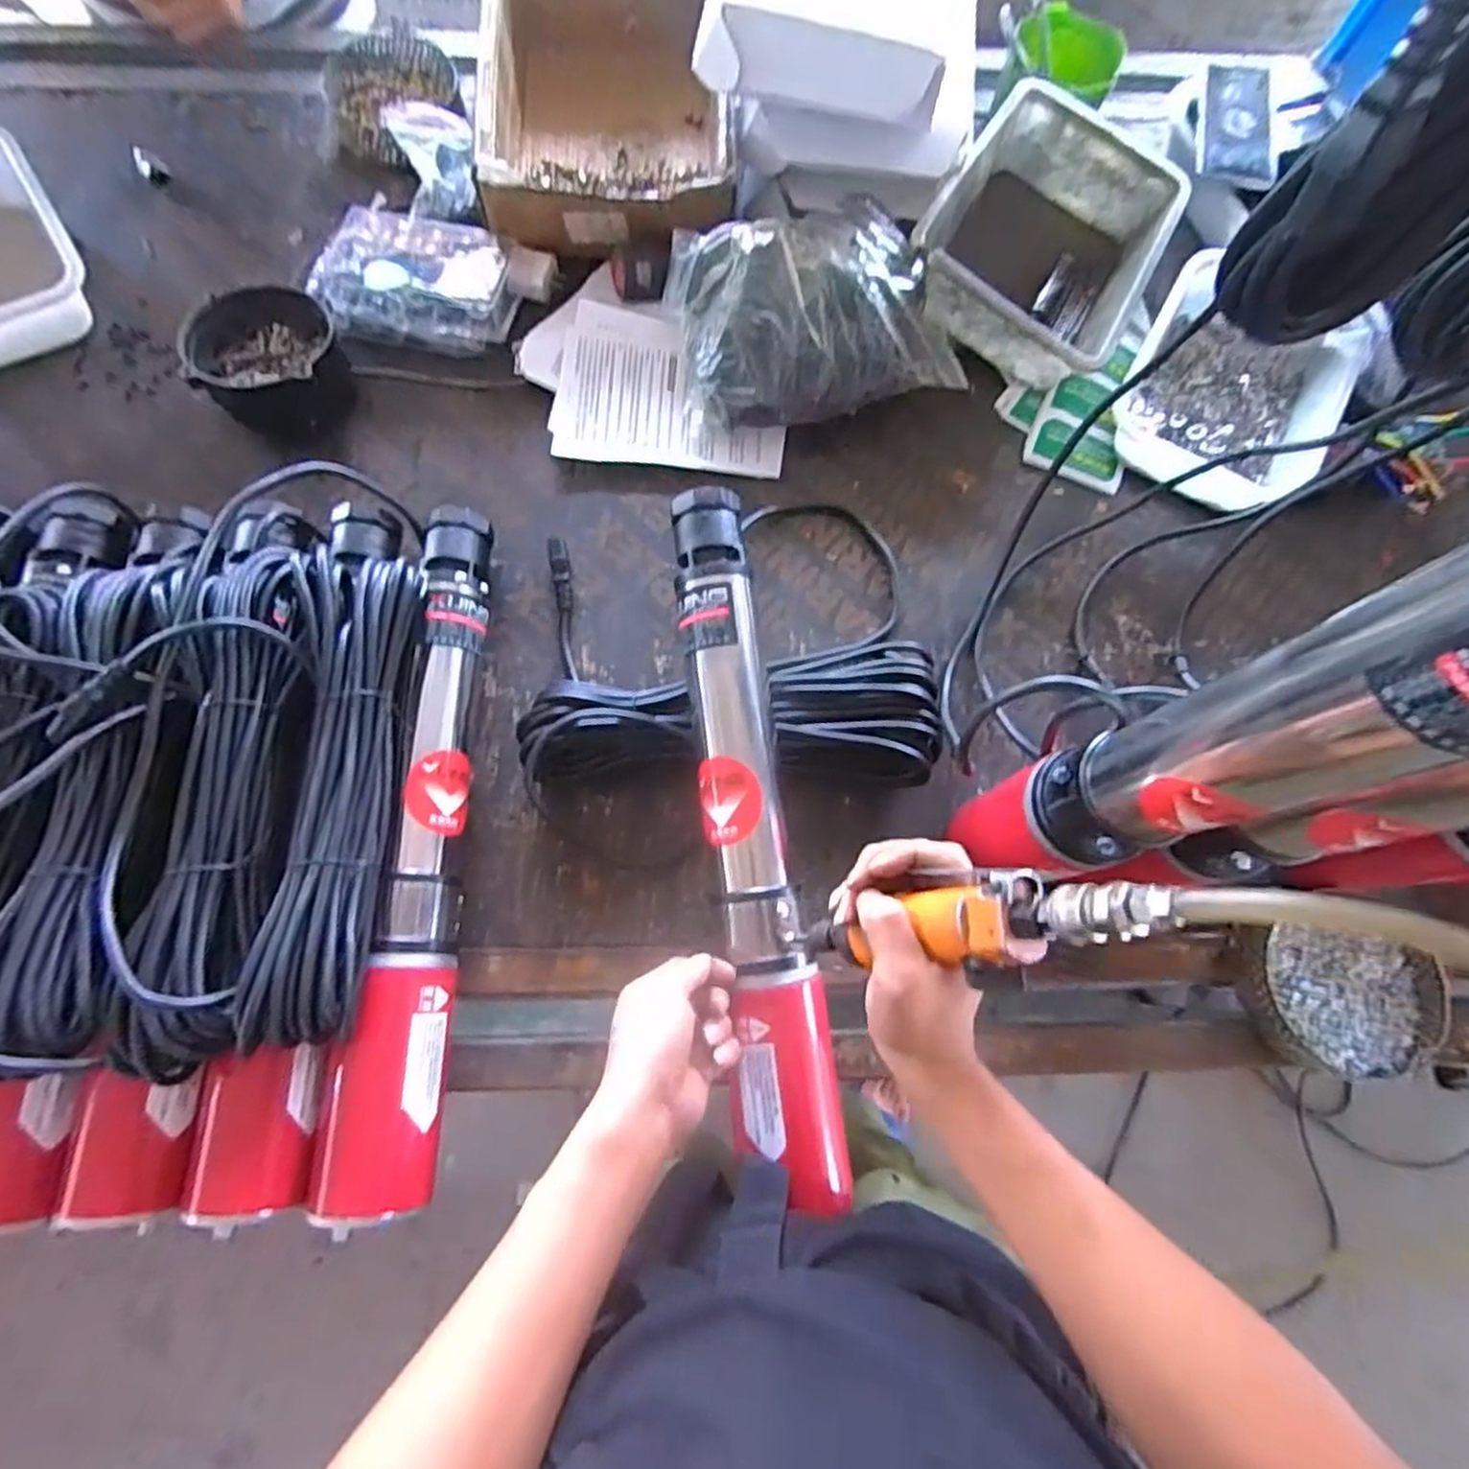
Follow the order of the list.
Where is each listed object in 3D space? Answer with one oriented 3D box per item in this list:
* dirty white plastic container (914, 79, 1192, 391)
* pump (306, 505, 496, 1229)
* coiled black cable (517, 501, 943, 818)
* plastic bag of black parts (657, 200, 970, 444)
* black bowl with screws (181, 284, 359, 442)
[{"bbox_3d":[0.304,-0.483,0.755,0.210,0.103,0.274,26,74,6],"label":"dirty white plastic container"},{"bbox_3d":[-0.233,0.068,0.581,0.075,0.078,0.523,2,73,-2],"label":"pump"},{"bbox_3d":[-0.007,-0.086,0.645,0.337,0.066,0.270,-5,74,-4],"label":"coiled black cable"},{"bbox_3d":[0.070,-0.387,0.717,0.249,0.103,0.186,-11,74,-5],"label":"plastic bag of black parts"},{"bbox_3d":[-0.428,-0.340,0.705,0.123,0.067,0.123,1,73,-2],"label":"black bowl with screws"}]

